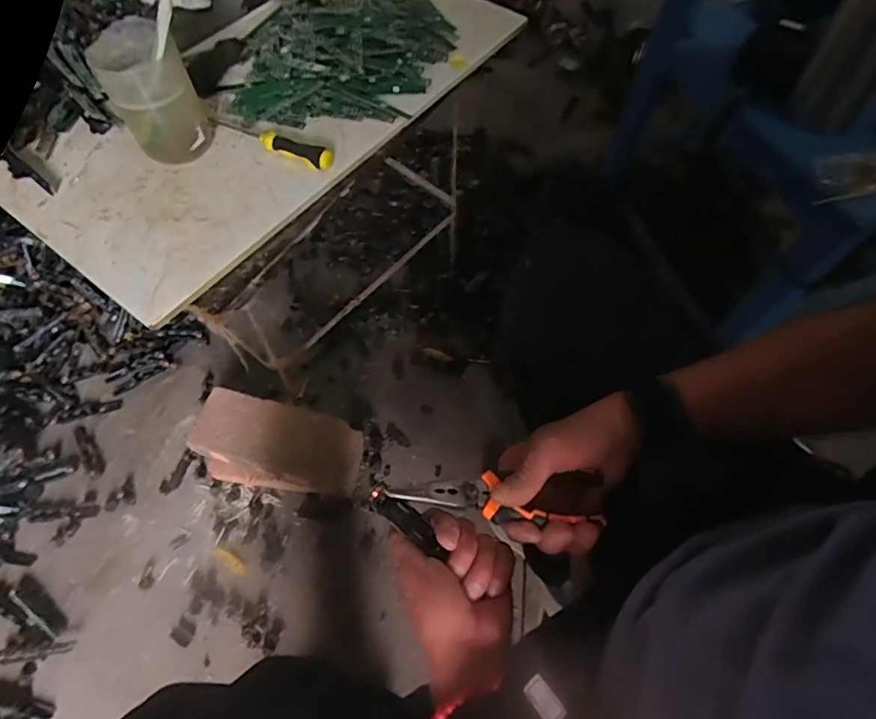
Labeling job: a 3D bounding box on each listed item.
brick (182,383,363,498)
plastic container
[{"bbox_3d":[-0.247,0.138,0.833,0.250,0.111,0.112,12,59,6],"label":"brick"},{"bbox_3d":[-0.282,-0.262,0.530,0.078,0.107,0.067,-24,62,-13],"label":"plastic container"}]

